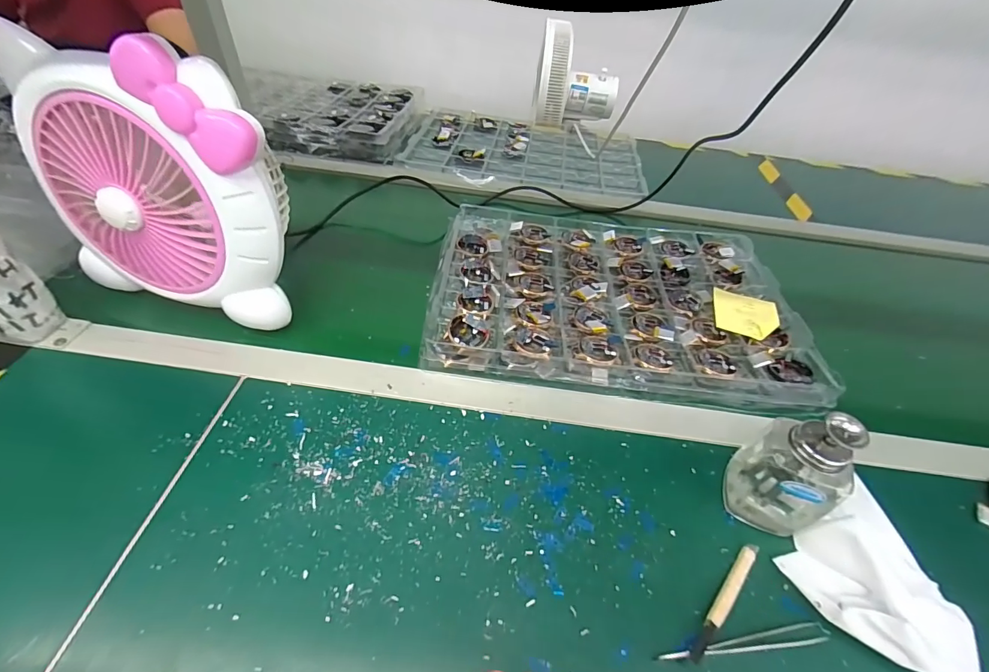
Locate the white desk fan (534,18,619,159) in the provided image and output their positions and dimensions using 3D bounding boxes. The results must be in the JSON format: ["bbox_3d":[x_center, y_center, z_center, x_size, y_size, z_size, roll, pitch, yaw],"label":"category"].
[{"bbox_3d":[0.195,-0.635,1.076,0.172,0.222,0.199,5,46,-2],"label":"white desk fan"}]

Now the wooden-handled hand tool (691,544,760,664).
[{"bbox_3d":[0.175,0.195,0.323,0.109,0.009,0.010,-34,59,-32],"label":"wooden-handled hand tool"}]

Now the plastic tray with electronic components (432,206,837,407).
[{"bbox_3d":[0.152,-0.063,0.553,0.433,0.032,0.308,7,47,0],"label":"plastic tray with electronic components"}]

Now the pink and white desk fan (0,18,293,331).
[{"bbox_3d":[-0.315,-0.143,0.426,0.245,0.242,0.111,13,47,5],"label":"pink and white desk fan"}]

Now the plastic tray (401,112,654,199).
[{"bbox_3d":[0.065,-0.371,0.845,0.434,0.018,0.283,9,46,2],"label":"plastic tray"}]

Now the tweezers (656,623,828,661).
[{"bbox_3d":[0.176,0.216,0.305,0.131,0.009,0.013,-1,48,-8],"label":"tweezers"}]

